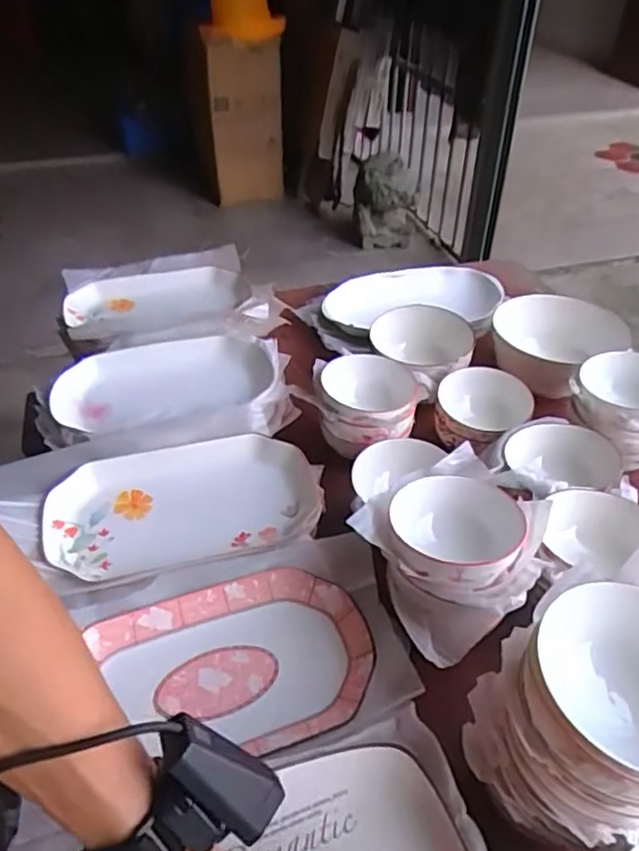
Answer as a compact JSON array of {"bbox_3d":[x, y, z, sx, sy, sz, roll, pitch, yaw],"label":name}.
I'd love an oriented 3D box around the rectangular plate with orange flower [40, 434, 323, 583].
[{"bbox_3d":[-0.153,0.092,0.717,0.301,0.041,0.170,-9,41,-11],"label":"rectangular plate with orange flower"}]

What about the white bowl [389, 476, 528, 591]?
[{"bbox_3d":[0.131,0.112,0.615,0.123,0.068,0.132,0,40,0],"label":"white bowl"}]

